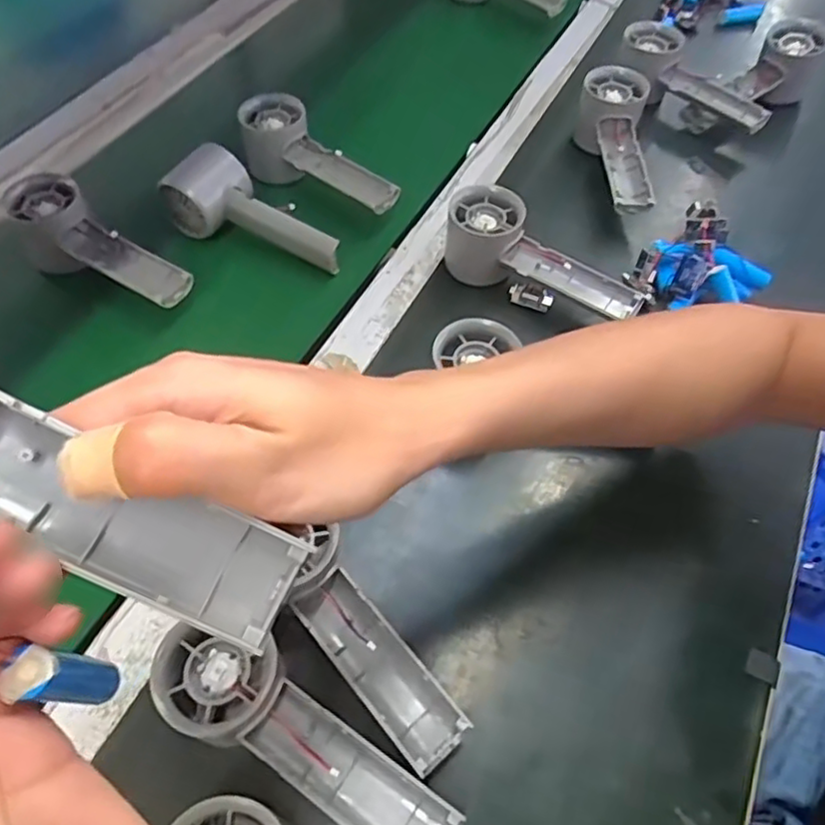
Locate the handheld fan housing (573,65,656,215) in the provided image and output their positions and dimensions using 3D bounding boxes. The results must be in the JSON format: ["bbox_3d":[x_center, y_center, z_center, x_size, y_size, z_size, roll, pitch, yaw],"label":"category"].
[{"bbox_3d":[0.185,-0.235,0.585,0.057,0.049,0.154,-2,69,-3],"label":"handheld fan housing"}]

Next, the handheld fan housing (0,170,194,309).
[{"bbox_3d":[-0.242,-0.126,0.495,0.158,0.049,0.051,33,61,19],"label":"handheld fan housing"}]

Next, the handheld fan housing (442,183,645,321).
[{"bbox_3d":[0.097,-0.114,0.508,0.159,0.060,0.059,27,59,2],"label":"handheld fan housing"}]

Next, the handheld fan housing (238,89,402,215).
[{"bbox_3d":[-0.083,-0.216,0.562,0.153,0.054,0.052,38,63,21],"label":"handheld fan housing"}]

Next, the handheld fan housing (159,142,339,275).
[{"bbox_3d":[-0.125,-0.160,0.533,0.146,0.055,0.050,26,58,0],"label":"handheld fan housing"}]

